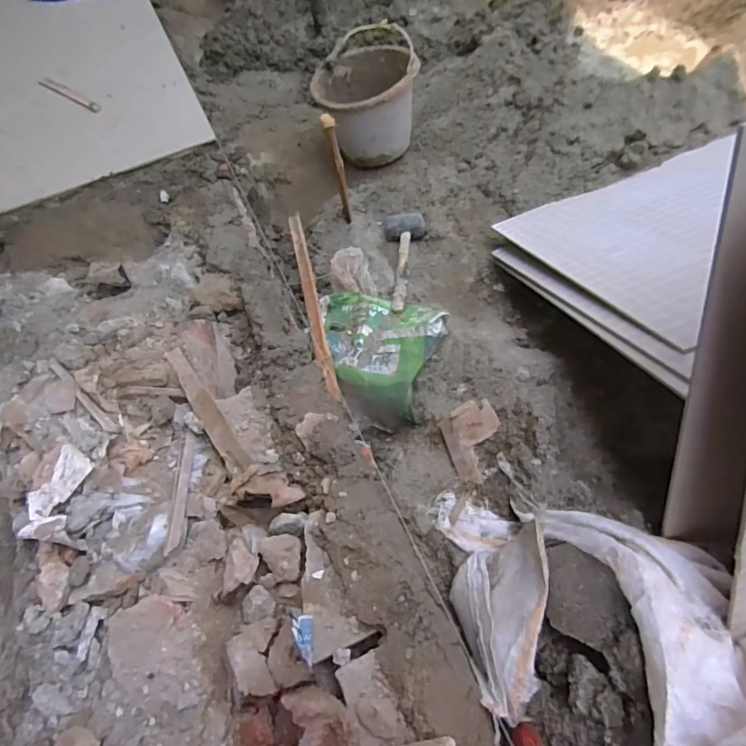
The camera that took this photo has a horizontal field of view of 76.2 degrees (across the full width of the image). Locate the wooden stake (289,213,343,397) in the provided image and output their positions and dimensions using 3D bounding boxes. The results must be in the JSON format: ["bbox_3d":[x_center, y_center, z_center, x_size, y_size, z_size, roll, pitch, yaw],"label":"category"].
[{"bbox_3d":[-0.140,-0.176,1.072,0.033,0.038,0.521,-14,59,-2],"label":"wooden stake"}]

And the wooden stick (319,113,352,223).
[{"bbox_3d":[-0.080,-0.451,1.073,0.032,0.256,0.037,-12,59,-1],"label":"wooden stick"}]

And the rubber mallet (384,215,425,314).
[{"bbox_3d":[0.070,-0.256,1.100,0.098,0.052,0.308,1,59,7],"label":"rubber mallet"}]

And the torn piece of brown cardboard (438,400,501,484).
[{"bbox_3d":[0.182,0.120,0.852,0.097,0.049,0.137,-17,86,1],"label":"torn piece of brown cardboard"}]

